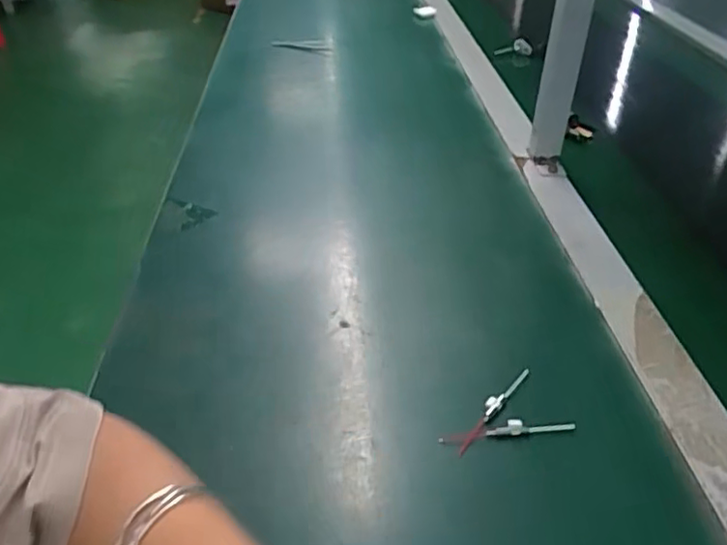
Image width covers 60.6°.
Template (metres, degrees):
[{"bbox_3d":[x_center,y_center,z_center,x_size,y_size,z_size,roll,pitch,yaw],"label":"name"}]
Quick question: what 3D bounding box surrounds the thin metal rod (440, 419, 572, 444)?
[{"bbox_3d":[0.097,0.105,0.417,0.092,0.010,0.007,-4,36,-7],"label":"thin metal rod"}]

